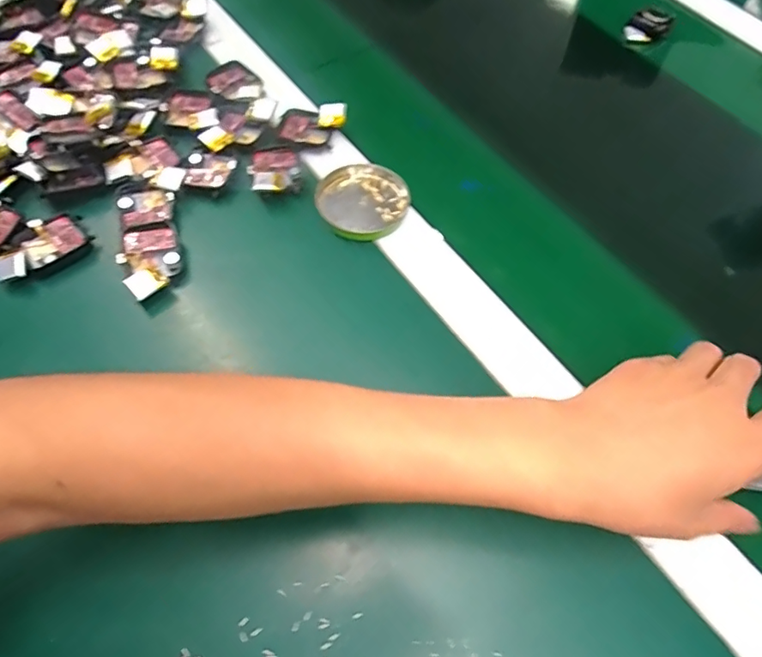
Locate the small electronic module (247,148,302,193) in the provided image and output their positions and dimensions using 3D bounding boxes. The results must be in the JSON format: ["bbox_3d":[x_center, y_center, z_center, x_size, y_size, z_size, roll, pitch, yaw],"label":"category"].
[{"bbox_3d":[-0.078,-0.117,0.381,0.037,0.009,0.041,-14,63,-11],"label":"small electronic module"}]

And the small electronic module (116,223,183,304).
[{"bbox_3d":[-0.151,-0.043,0.341,0.035,0.012,0.049,-16,64,-12],"label":"small electronic module"}]

